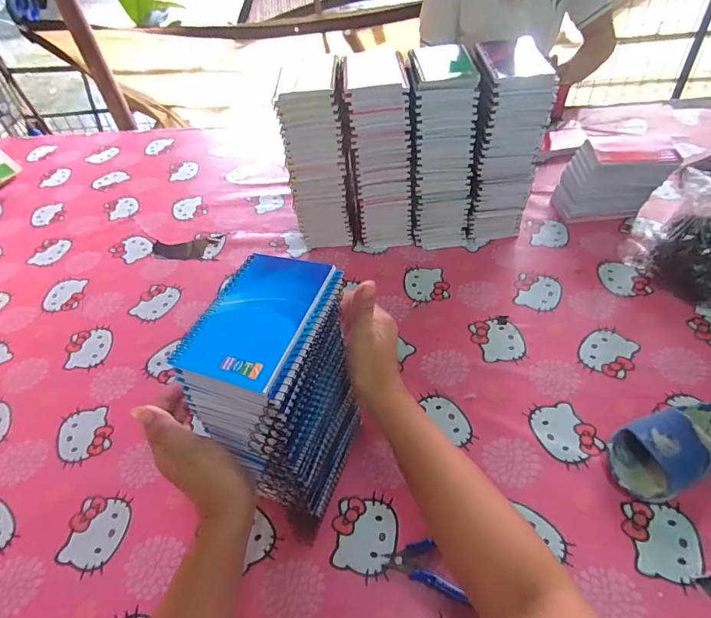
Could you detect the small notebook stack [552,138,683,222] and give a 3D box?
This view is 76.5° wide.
[{"bbox_3d":[0.462,-0.231,0.807,0.164,0.134,0.090,-4,49,2],"label":"small notebook stack"}]

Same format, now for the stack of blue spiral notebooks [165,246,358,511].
[{"bbox_3d":[-0.069,0.088,0.445,0.089,0.242,0.142,15,52,18],"label":"stack of blue spiral notebooks"}]

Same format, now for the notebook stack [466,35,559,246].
[{"bbox_3d":[0.248,-0.280,0.765,0.111,0.293,0.177,5,50,10],"label":"notebook stack"}]

